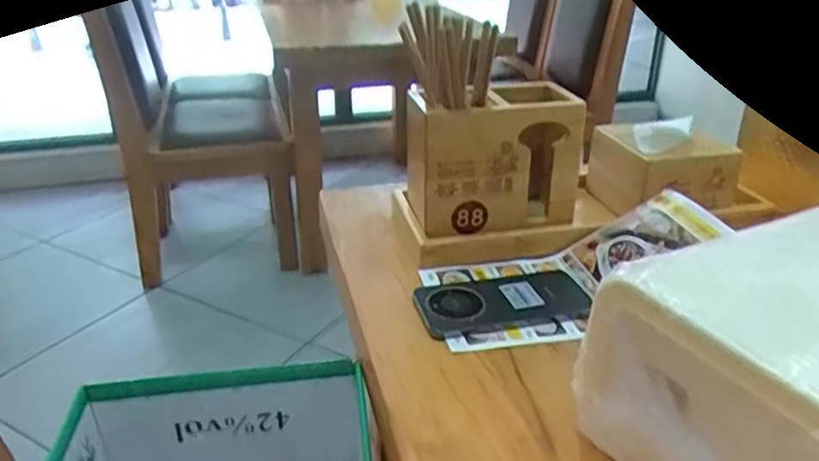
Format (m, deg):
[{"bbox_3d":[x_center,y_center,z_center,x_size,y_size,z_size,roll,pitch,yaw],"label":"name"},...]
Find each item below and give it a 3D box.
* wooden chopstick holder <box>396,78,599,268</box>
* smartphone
[{"bbox_3d":[0.091,-0.065,0.712,0.193,0.161,0.125,-6,28,-13],"label":"wooden chopstick holder"},{"bbox_3d":[0.086,0.067,0.610,0.161,0.011,0.083,-5,28,-12],"label":"smartphone"}]

